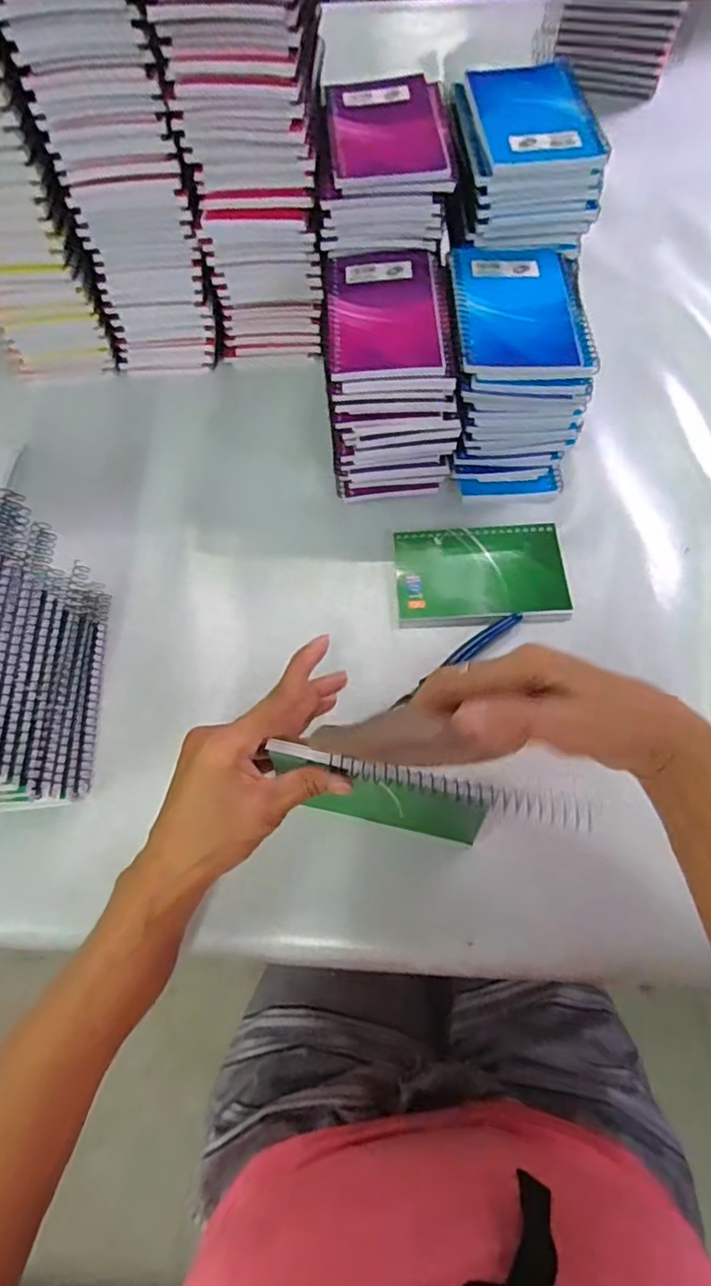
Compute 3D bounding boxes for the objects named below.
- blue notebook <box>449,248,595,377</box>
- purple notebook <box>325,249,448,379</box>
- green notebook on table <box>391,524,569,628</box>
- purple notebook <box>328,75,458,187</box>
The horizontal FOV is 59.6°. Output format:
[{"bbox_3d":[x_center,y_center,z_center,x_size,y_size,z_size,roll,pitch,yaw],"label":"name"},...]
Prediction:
[{"bbox_3d":[0.118,-0.247,0.456,0.087,0.011,0.131,-1,64,3],"label":"blue notebook"},{"bbox_3d":[0.022,-0.247,0.461,0.083,0.008,0.128,-4,64,1],"label":"purple notebook"},{"bbox_3d":[0.097,-0.055,0.483,0.128,0.004,0.088,-2,64,2],"label":"green notebook on table"},{"bbox_3d":[0.026,-0.383,0.464,0.086,0.013,0.118,-4,64,2],"label":"purple notebook"}]

